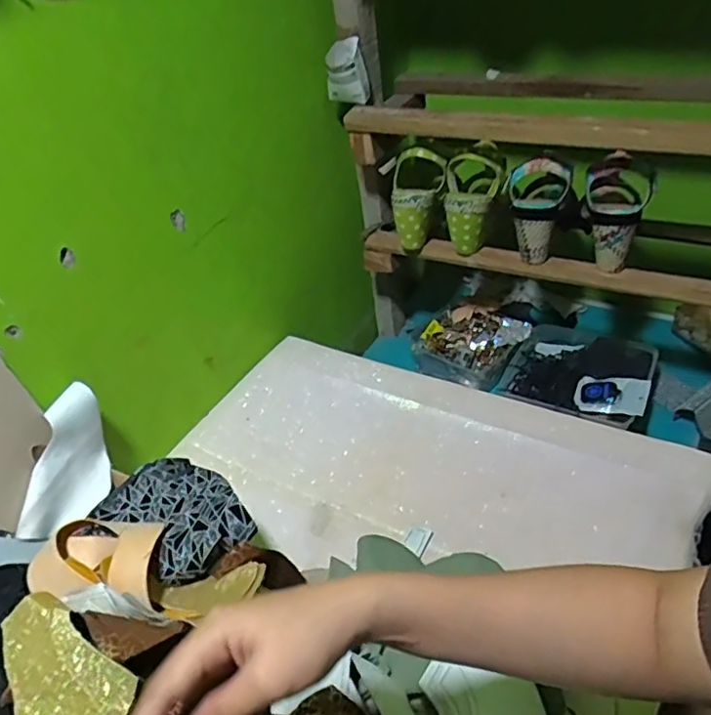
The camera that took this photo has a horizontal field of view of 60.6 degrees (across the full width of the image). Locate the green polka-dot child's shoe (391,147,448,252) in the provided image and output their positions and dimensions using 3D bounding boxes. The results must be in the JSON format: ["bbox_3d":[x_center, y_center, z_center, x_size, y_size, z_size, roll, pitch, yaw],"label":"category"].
[{"bbox_3d":[0.083,-0.230,0.894,0.077,0.146,0.056,17,22,27],"label":"green polka-dot child's shoe"}]

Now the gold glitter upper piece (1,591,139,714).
[{"bbox_3d":[-0.215,0.230,0.436,0.123,0.019,0.074,24,75,28],"label":"gold glitter upper piece"}]

